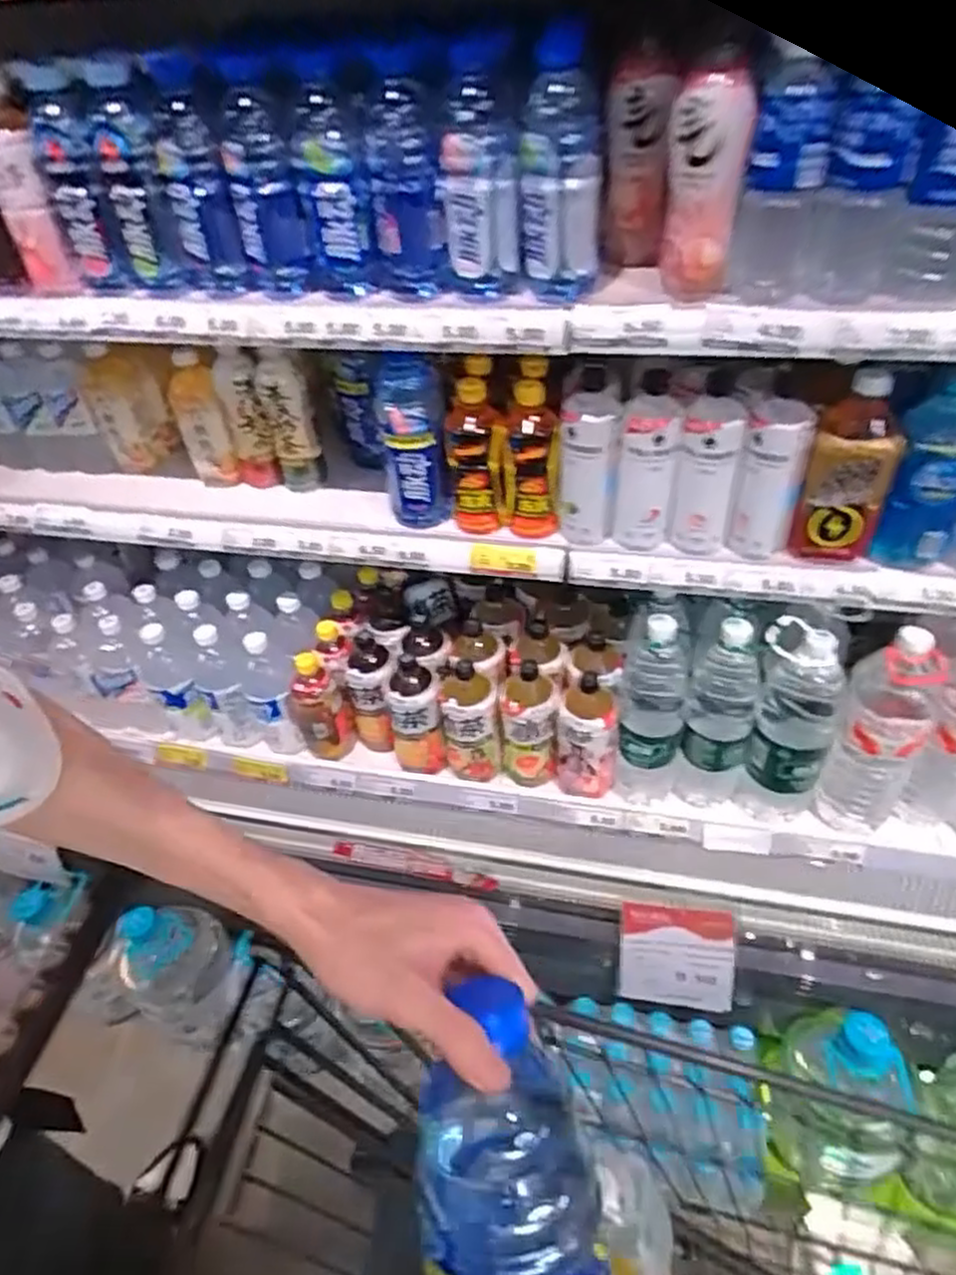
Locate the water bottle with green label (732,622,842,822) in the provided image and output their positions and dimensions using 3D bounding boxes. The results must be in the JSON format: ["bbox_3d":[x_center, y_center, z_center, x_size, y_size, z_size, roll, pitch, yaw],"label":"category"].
[{"bbox_3d":[0.408,0.127,0.977,0.103,0.316,0.077,18,47,23],"label":"water bottle with green label"}]

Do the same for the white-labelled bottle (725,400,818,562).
[{"bbox_3d":[0.335,-0.175,0.851,0.064,0.171,0.069,17,47,22],"label":"white-labelled bottle"}]

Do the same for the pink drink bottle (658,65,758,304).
[{"bbox_3d":[0.208,-0.409,0.685,0.066,0.175,0.069,9,44,14],"label":"pink drink bottle"}]

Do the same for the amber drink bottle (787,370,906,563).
[{"bbox_3d":[0.412,-0.180,0.820,0.080,0.203,0.065,20,48,24],"label":"amber drink bottle"}]

